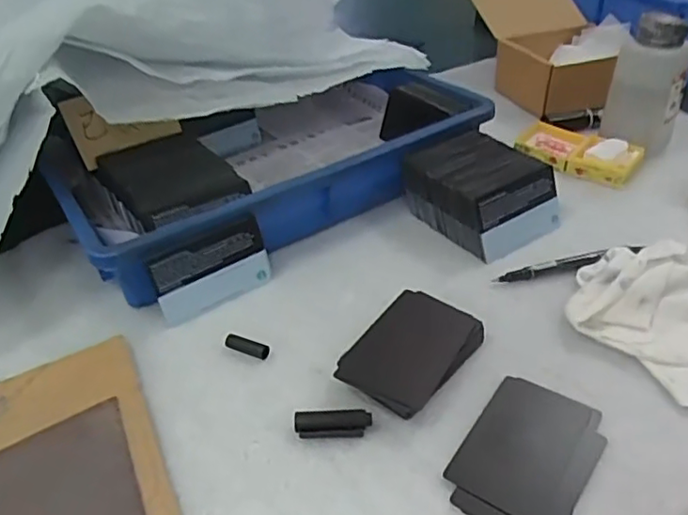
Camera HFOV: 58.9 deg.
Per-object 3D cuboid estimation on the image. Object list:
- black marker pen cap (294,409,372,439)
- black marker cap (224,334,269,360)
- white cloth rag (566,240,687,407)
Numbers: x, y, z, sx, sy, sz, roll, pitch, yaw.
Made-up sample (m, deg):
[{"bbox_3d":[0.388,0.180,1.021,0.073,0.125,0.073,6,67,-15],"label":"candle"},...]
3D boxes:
[{"bbox_3d":[-0.006,0.097,0.357,0.044,0.009,0.016,-1,38,2],"label":"black marker pen cap"},{"bbox_3d":[-0.066,0.060,0.414,0.032,0.007,0.010,14,42,21],"label":"black marker cap"},{"bbox_3d":[0.214,0.034,0.408,0.112,0.026,0.140,14,42,21],"label":"white cloth rag"}]

